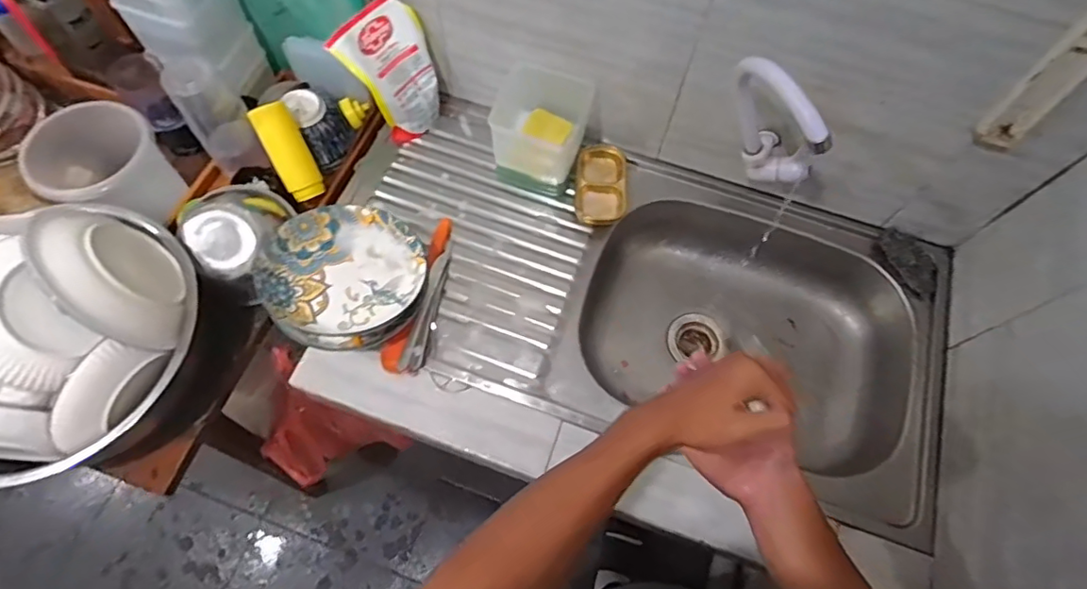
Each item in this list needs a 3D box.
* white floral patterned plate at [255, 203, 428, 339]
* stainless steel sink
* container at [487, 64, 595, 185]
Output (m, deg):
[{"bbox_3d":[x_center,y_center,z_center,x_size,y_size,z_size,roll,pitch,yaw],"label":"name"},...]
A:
[{"bbox_3d":[-0.286,-0.042,0.809,0.216,0.048,0.205,1,65,-2],"label":"white floral patterned plate"},{"bbox_3d":[0.145,0.016,0.958,0.952,0.155,0.489,18,66,6],"label":"stainless steel sink"},{"bbox_3d":[-0.010,-0.270,0.930,0.147,0.142,0.132,14,65,4],"label":"container"}]

